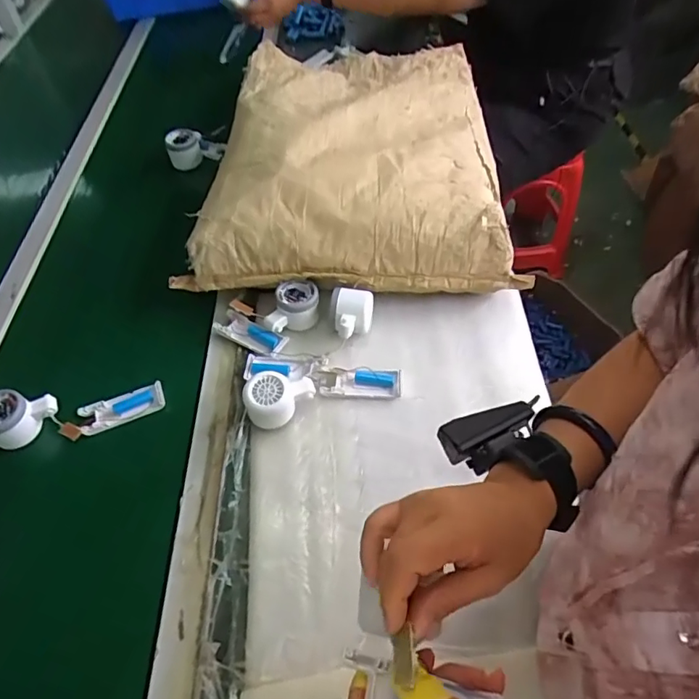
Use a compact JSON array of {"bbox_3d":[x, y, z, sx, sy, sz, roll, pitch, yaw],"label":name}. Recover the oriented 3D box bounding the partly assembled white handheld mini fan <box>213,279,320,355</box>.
[{"bbox_3d":[-0.112,-0.052,0.715,0.120,0.052,0.106,24,58,19],"label":"partly assembled white handheld mini fan"}]

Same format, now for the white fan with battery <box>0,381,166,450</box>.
[{"bbox_3d":[-0.342,0.075,0.638,0.204,0.052,0.055,-10,53,-5],"label":"white fan with battery"}]

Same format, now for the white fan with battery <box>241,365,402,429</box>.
[{"bbox_3d":[-0.033,0.048,0.646,0.197,0.048,0.063,-7,52,-20],"label":"white fan with battery"}]

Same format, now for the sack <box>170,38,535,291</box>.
[{"bbox_3d":[0.013,-0.370,0.875,0.462,0.119,0.645,0,53,3],"label":"sack"}]

